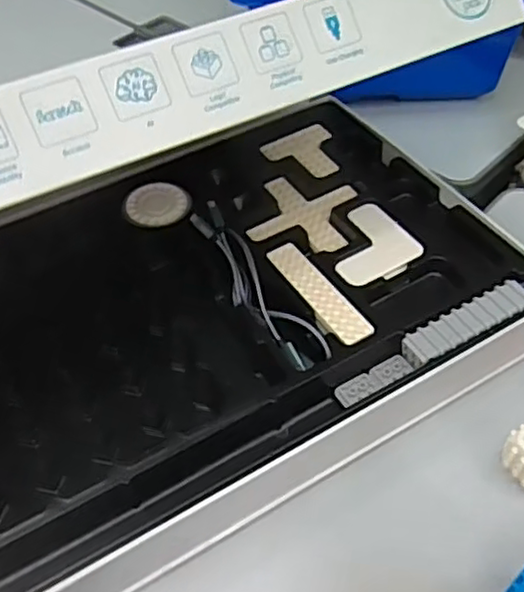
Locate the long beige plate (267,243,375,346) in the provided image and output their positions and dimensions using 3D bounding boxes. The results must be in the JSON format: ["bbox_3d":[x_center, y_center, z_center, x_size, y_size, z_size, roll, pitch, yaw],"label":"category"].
[{"bbox_3d":[0.039,-0.001,0.475,0.028,0.008,0.104,-25,53,-19],"label":"long beige plate"}]

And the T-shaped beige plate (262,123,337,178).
[{"bbox_3d":[0.039,-0.122,0.571,0.061,0.004,0.067,-26,51,-14],"label":"T-shaped beige plate"}]

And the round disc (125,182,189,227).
[{"bbox_3d":[-0.085,-0.074,0.541,0.048,0.009,0.046,-1,49,1],"label":"round disc"}]

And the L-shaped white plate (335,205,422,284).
[{"bbox_3d":[0.078,-0.038,0.502,0.069,0.005,0.069,-27,53,-20],"label":"L-shaped white plate"}]

